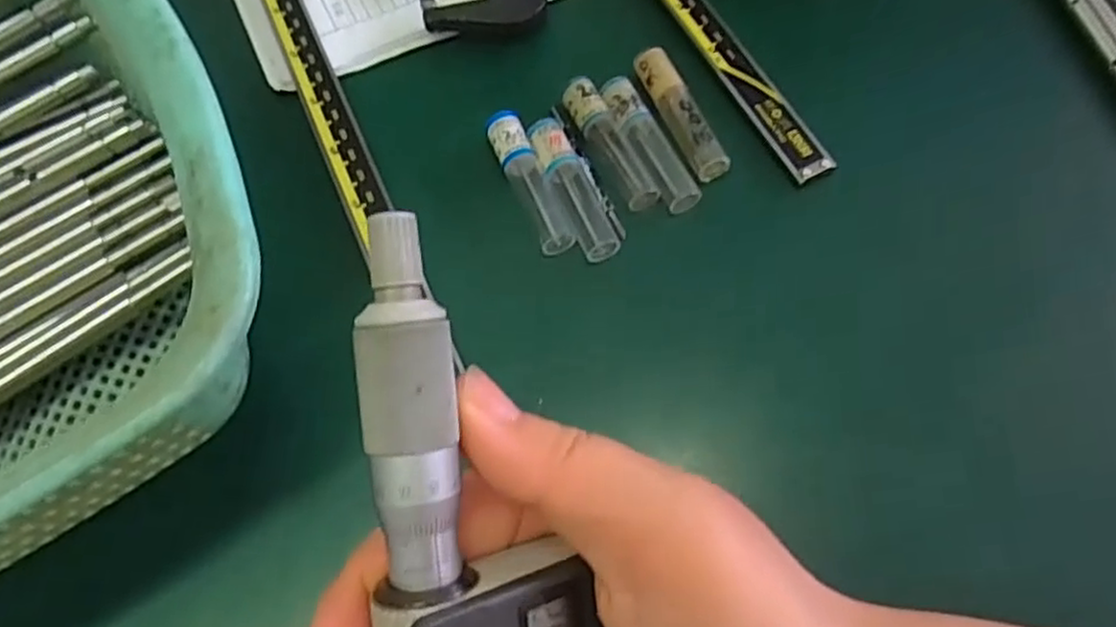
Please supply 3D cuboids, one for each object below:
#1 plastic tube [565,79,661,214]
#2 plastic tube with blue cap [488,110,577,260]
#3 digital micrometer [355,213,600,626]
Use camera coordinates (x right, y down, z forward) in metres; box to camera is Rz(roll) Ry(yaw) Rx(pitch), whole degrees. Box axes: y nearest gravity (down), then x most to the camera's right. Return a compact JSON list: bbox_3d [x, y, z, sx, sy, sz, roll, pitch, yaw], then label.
[{"bbox_3d":[0.020,-0.063,0.269,0.013,0.011,0.056,-27,70,-12],"label":"plastic tube"},{"bbox_3d":[-0.010,-0.047,0.265,0.013,0.016,0.058,-21,69,-9],"label":"plastic tube with blue cap"},{"bbox_3d":[-0.014,0.062,0.142,0.046,0.031,0.159,-17,97,-8],"label":"digital micrometer"}]

